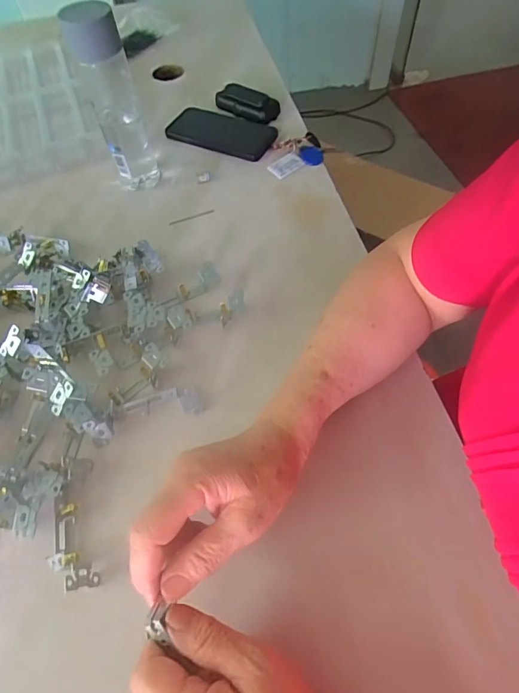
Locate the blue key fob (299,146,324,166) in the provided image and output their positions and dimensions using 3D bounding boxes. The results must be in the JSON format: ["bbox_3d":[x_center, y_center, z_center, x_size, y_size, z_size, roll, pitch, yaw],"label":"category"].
[{"bbox_3d":[0.076,-0.276,0.589,0.034,0.010,0.034,0,60,3],"label":"blue key fob"}]

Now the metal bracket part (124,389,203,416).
[{"bbox_3d":[-0.095,0.055,0.397,0.077,0.012,0.025,-5,60,0],"label":"metal bracket part"}]

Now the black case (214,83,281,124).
[{"bbox_3d":[-0.020,-0.381,0.633,0.102,0.022,0.036,27,65,17],"label":"black case"}]

